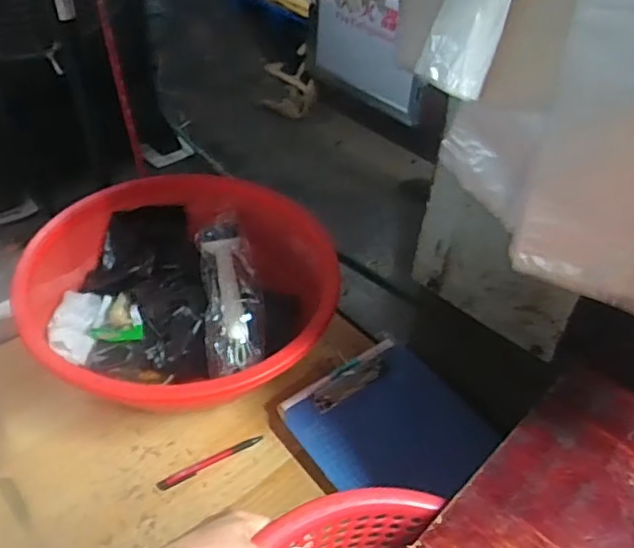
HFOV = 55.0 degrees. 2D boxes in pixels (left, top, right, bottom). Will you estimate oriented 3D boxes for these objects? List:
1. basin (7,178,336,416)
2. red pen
[{"bbox_3d":[-0.182,0.019,0.853,0.394,0.111,0.366,3,42,-3],"label":"basin"},{"bbox_3d":[-0.131,0.235,0.762,0.134,0.014,0.013,-19,48,-24],"label":"red pen"}]

